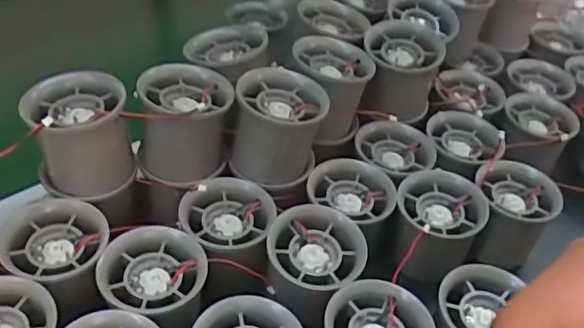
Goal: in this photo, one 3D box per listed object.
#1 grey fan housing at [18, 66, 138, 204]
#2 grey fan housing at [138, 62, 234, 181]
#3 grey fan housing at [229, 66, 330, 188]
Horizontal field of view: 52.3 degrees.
[{"bbox_3d":[-0.121,-0.014,0.346,0.055,0.062,0.048,-14,45,-23],"label":"grey fan housing"},{"bbox_3d":[-0.065,-0.020,0.363,0.054,0.065,0.057,-1,41,-10],"label":"grey fan housing"},{"bbox_3d":[-0.009,-0.020,0.376,0.057,0.061,0.054,2,41,-6],"label":"grey fan housing"}]

